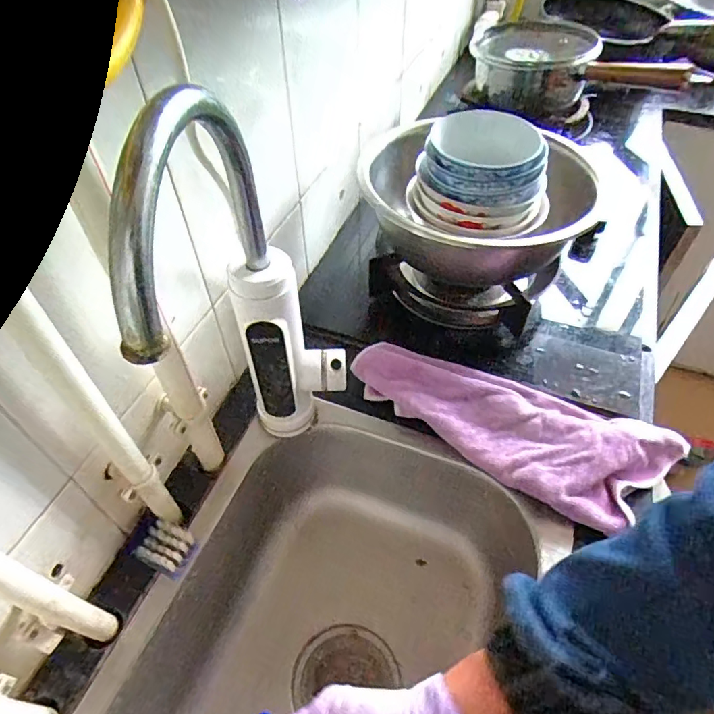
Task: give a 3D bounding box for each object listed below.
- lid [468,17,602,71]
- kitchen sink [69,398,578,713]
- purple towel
[{"bbox_3d":[0.296,-0.526,0.846,0.199,0.042,0.196,3,49,2],"label":"lid"},{"bbox_3d":[-0.035,0.309,0.484,0.343,0.200,0.466,19,51,15],"label":"kitchen sink"},{"bbox_3d":[0.159,0.062,0.540,0.327,0.034,0.136,26,56,22],"label":"purple towel"}]

